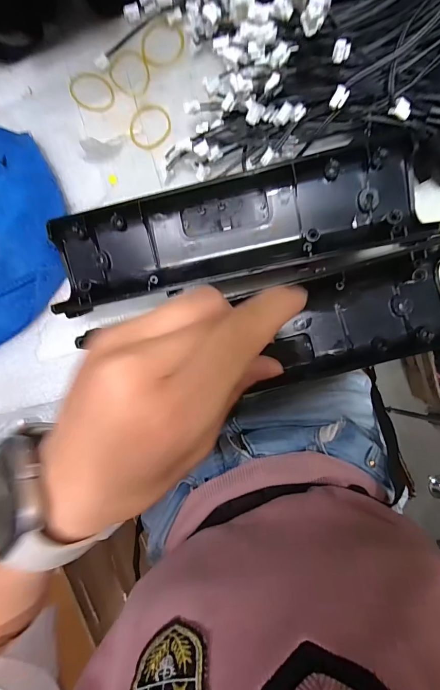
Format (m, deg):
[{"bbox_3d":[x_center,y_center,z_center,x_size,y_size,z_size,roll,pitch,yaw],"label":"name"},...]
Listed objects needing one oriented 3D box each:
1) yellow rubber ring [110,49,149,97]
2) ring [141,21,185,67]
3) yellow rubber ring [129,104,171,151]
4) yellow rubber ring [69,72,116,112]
[{"bbox_3d":[-0.064,-0.195,0.245,0.029,0.004,0.029,0,99,-1],"label":"yellow rubber ring"},{"bbox_3d":[-0.040,-0.212,0.241,0.030,0.004,0.029,0,93,6],"label":"ring"},{"bbox_3d":[-0.051,-0.158,0.247,0.029,0.004,0.031,0,93,6],"label":"yellow rubber ring"},{"bbox_3d":[-0.093,-0.183,0.248,0.035,0.004,0.025,25,95,4],"label":"yellow rubber ring"}]

